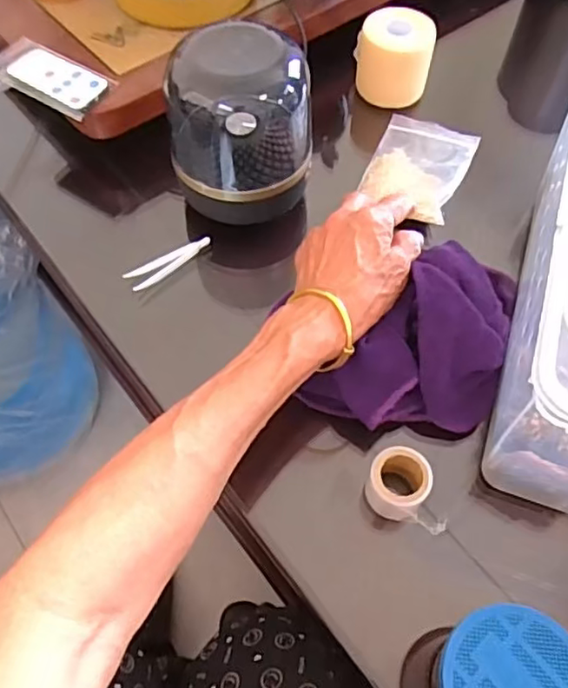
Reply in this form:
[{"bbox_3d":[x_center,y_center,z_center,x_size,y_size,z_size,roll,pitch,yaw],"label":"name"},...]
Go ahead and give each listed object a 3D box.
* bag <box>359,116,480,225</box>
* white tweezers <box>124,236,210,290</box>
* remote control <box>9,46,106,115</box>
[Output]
[{"bbox_3d":[0.115,-0.156,0.513,0.080,0.023,0.119,21,62,12],"label":"bag"},{"bbox_3d":[-0.088,-0.063,0.466,0.071,0.010,0.016,-31,64,-17],"label":"white tweezers"},{"bbox_3d":[-0.185,-0.219,0.492,0.092,0.007,0.039,36,66,19],"label":"remote control"}]

